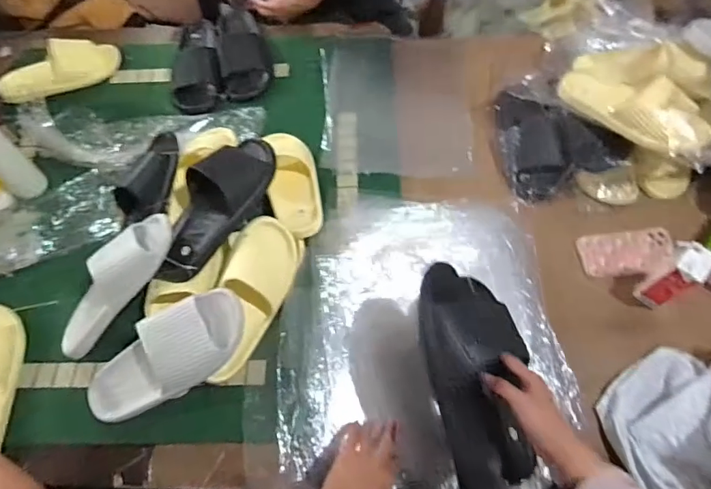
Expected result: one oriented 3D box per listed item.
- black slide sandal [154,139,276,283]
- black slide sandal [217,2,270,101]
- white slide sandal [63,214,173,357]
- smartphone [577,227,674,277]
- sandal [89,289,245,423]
[{"bbox_3d":[-0.222,-0.068,0.770,0.109,0.067,0.270,22,65,11],"label":"black slide sandal"},{"bbox_3d":[-0.249,-0.439,1.060,0.107,0.060,0.261,-11,63,-5],"label":"black slide sandal"},{"bbox_3d":[-0.383,0.060,0.744,0.085,0.064,0.259,41,100,19],"label":"white slide sandal"},{"bbox_3d":[0.478,0.012,0.852,0.152,0.021,0.079,-8,67,1],"label":"smartphone"},{"bbox_3d":[-0.281,0.166,0.721,0.264,0.062,0.121,-39,101,-8],"label":"sandal"}]

